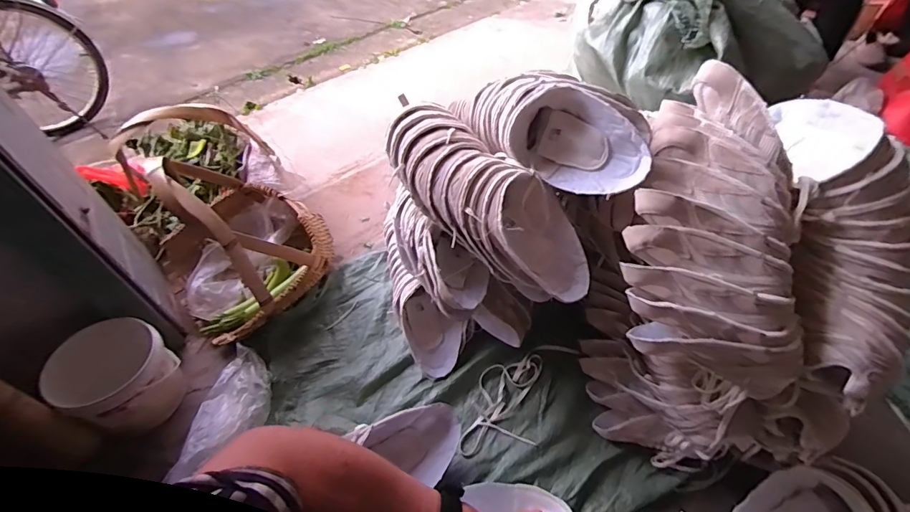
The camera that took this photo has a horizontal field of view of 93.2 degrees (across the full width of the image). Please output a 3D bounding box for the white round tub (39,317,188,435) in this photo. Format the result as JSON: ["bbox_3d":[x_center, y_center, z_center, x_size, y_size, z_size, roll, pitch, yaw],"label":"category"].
[{"bbox_3d":[-0.706,0.261,0.924,0.194,0.197,0.185,-2,49,2],"label":"white round tub"}]

